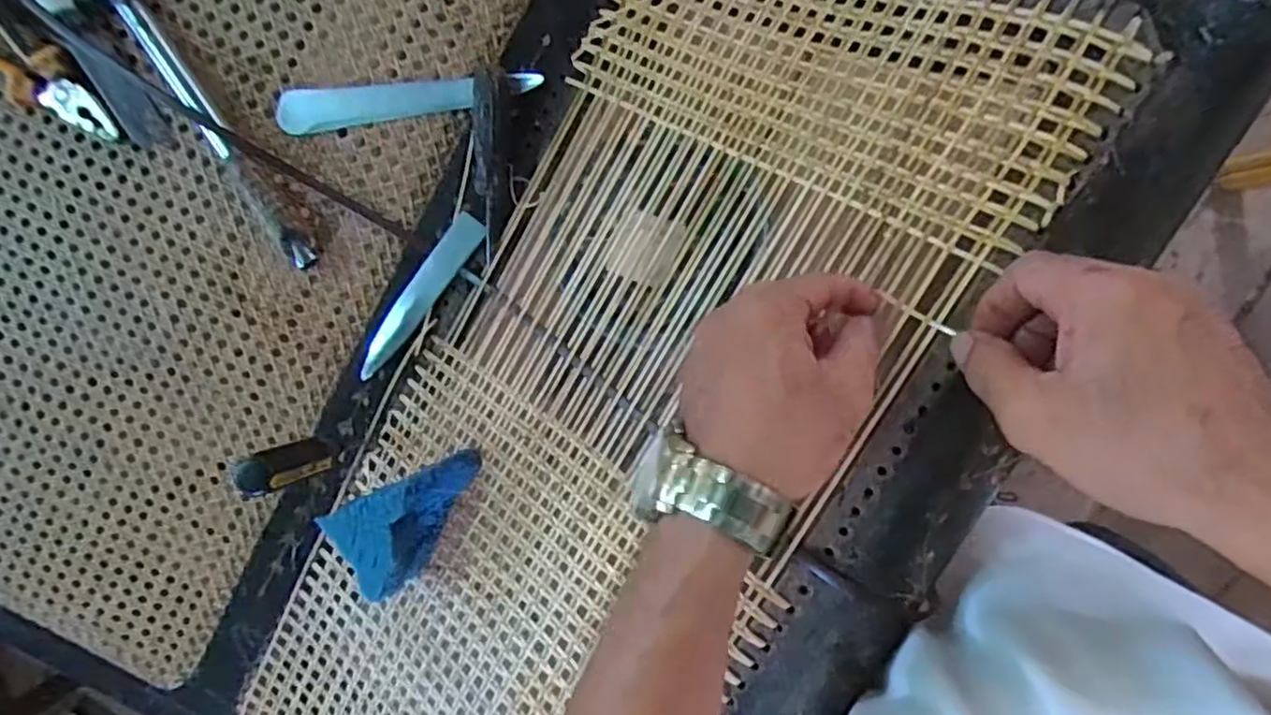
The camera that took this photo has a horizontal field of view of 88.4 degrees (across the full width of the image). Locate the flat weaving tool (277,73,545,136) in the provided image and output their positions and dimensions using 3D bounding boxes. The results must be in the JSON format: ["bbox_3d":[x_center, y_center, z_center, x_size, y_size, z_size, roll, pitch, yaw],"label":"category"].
[{"bbox_3d":[-0.156,-0.179,0.445,0.183,0.011,0.028,-6,96,8],"label":"flat weaving tool"}]

